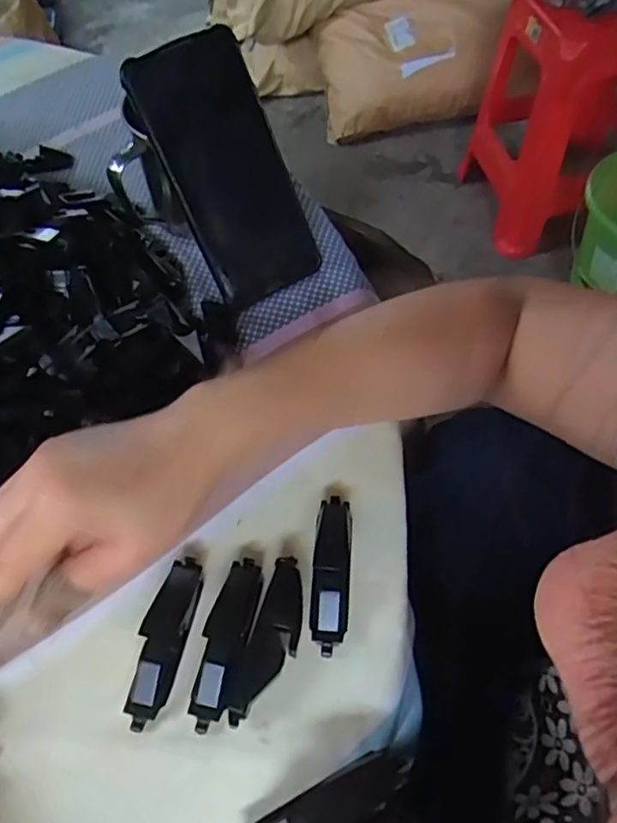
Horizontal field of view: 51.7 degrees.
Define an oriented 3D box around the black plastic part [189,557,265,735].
[{"bbox_3d":[-0.040,0.111,0.311,0.020,0.014,0.080,8,57,8],"label":"black plastic part"}]

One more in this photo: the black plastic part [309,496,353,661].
[{"bbox_3d":[0.012,0.080,0.326,0.019,0.016,0.079,3,56,5],"label":"black plastic part"}]

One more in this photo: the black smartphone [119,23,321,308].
[{"bbox_3d":[-0.051,-0.150,0.407,0.074,0.157,0.012,-29,27,-9],"label":"black smartphone"}]

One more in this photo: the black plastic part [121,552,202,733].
[{"bbox_3d":[-0.071,0.110,0.312,0.020,0.014,0.080,7,57,7],"label":"black plastic part"}]

